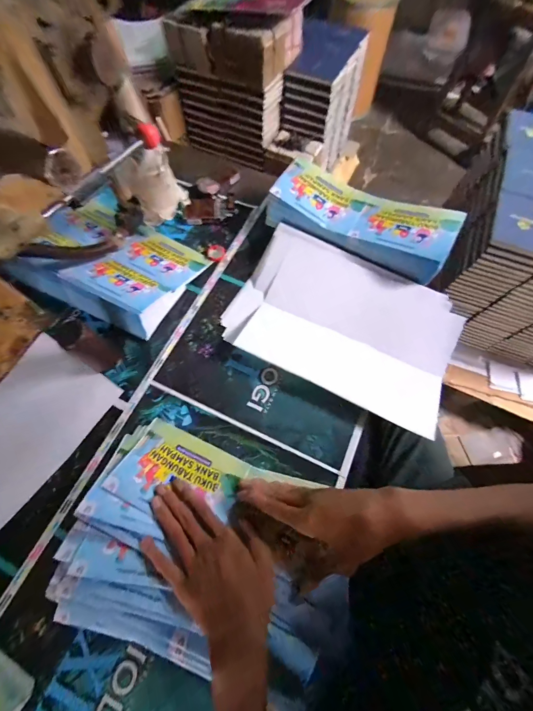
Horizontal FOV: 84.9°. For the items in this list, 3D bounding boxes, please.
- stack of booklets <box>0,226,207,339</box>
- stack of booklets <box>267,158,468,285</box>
[{"bbox_3d":[-0.255,-0.162,0.495,0.257,0.059,0.197,26,69,11],"label":"stack of booklets"},{"bbox_3d":[0.158,-0.236,0.505,0.307,0.070,0.123,27,69,12],"label":"stack of booklets"}]

